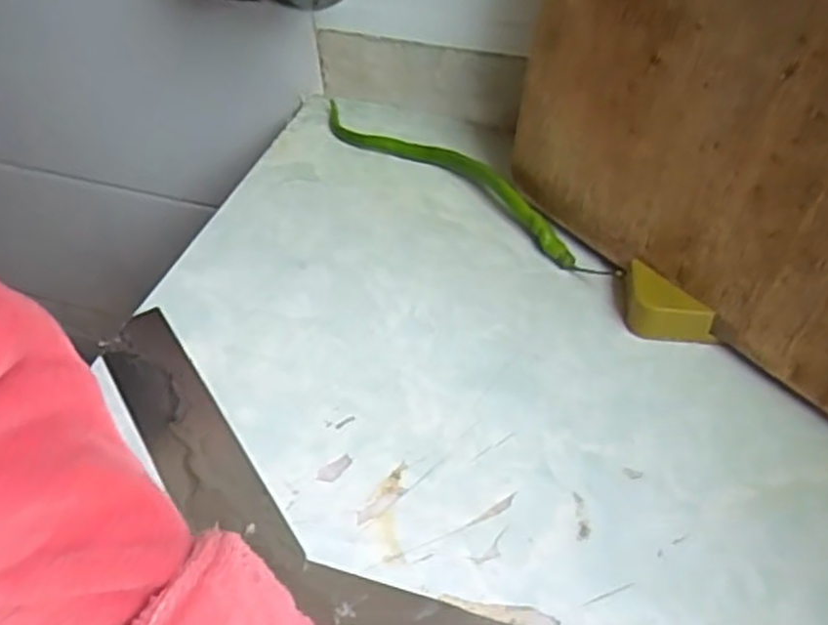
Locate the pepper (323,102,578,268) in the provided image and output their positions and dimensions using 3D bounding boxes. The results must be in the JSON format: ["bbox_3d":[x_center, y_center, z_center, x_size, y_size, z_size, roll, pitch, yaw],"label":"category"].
[{"bbox_3d":[0.022,-0.115,0.598,0.039,0.015,0.274,-37,56,-27],"label":"pepper"}]

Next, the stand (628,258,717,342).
[{"bbox_3d":[0.157,-0.001,0.478,0.030,0.028,0.067,-31,53,-23],"label":"stand"}]

